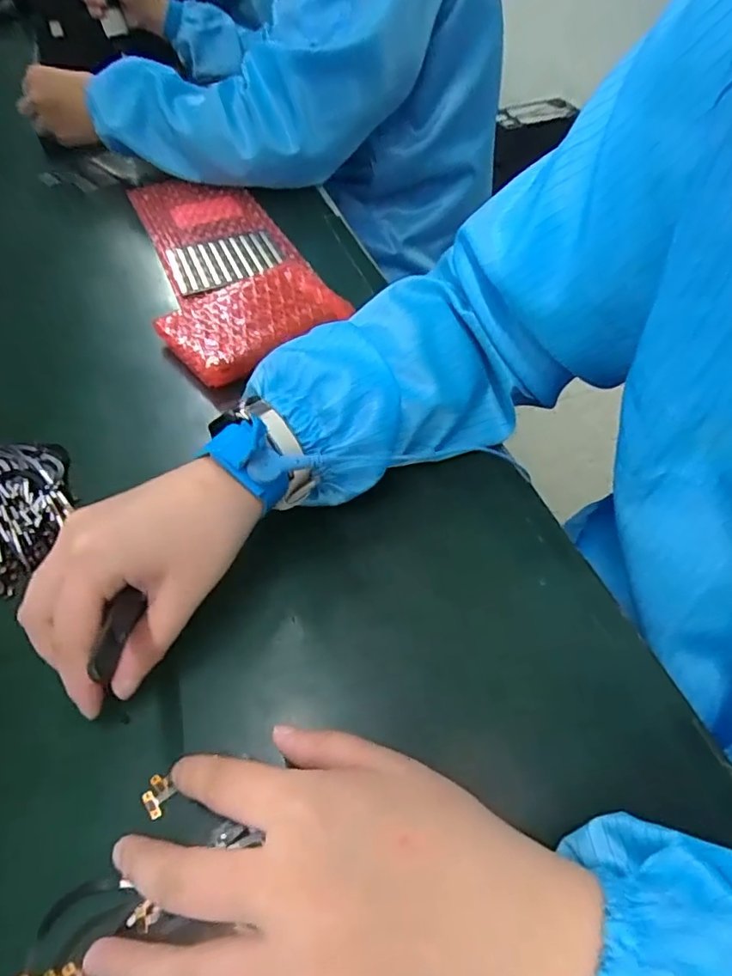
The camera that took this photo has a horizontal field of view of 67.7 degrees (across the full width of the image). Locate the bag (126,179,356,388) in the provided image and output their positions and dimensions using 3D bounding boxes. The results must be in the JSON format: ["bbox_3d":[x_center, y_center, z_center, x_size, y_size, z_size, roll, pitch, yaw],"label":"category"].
[{"bbox_3d":[-0.135,-0.217,0.501,0.133,0.025,0.363,-20,52,-12],"label":"bag"}]

